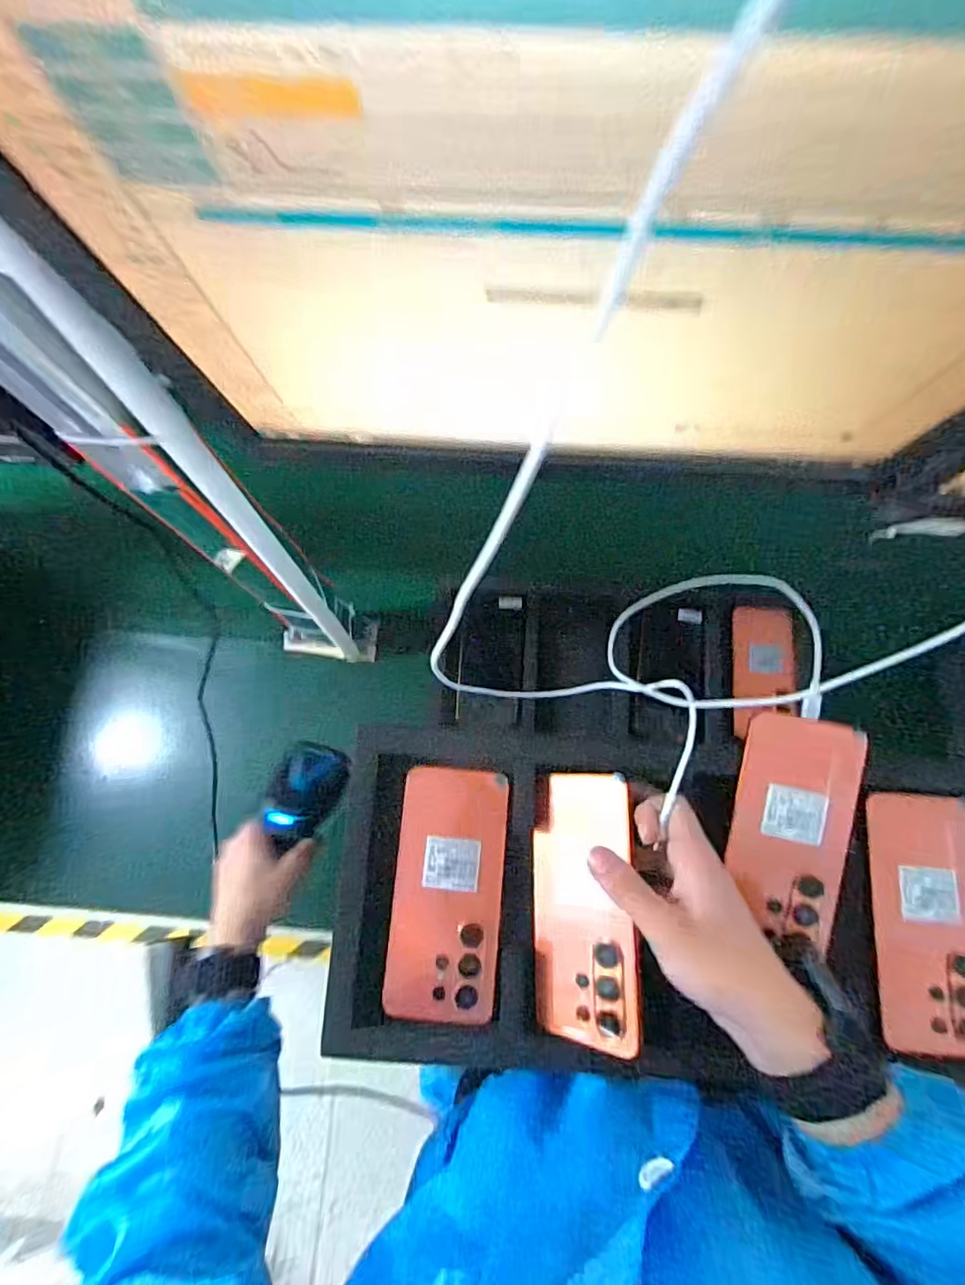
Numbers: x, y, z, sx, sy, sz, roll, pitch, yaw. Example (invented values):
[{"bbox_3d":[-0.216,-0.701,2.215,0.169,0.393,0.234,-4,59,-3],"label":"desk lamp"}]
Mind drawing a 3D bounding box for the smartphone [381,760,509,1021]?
[{"bbox_3d":[-0.025,0.180,0.415,0.078,0.005,0.168,4,76,1],"label":"smartphone"}]

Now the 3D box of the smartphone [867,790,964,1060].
[{"bbox_3d":[0.317,0.196,0.403,0.071,0.015,0.168,6,76,2],"label":"smartphone"}]

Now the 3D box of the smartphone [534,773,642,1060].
[{"bbox_3d":[0.068,0.177,0.389,0.077,0.005,0.167,-10,71,41],"label":"smartphone"}]

